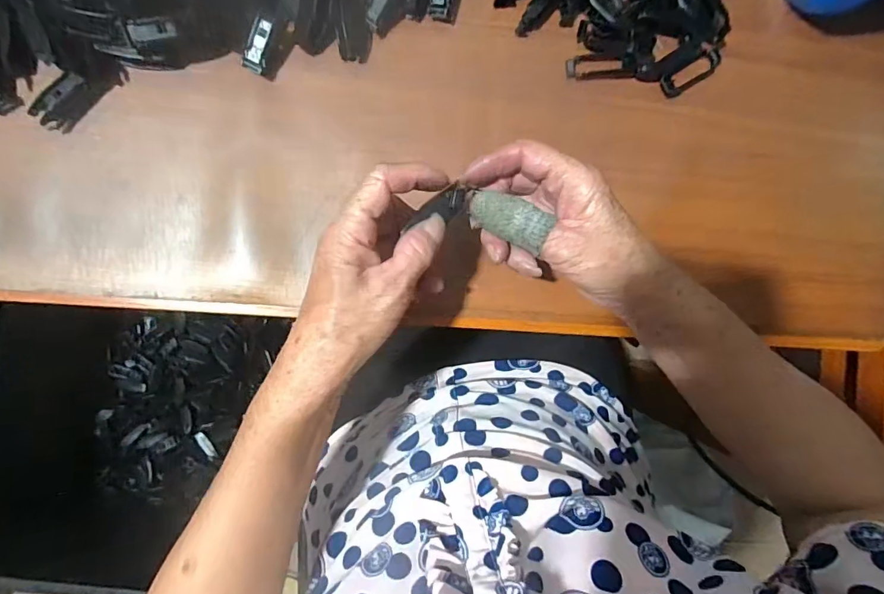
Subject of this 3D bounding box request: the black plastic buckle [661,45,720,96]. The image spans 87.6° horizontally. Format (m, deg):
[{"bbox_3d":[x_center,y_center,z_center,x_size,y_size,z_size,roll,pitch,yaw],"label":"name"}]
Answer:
[{"bbox_3d":[0.200,-0.181,0.371,0.056,0.004,0.022,-35,101,-3],"label":"black plastic buckle"}]

